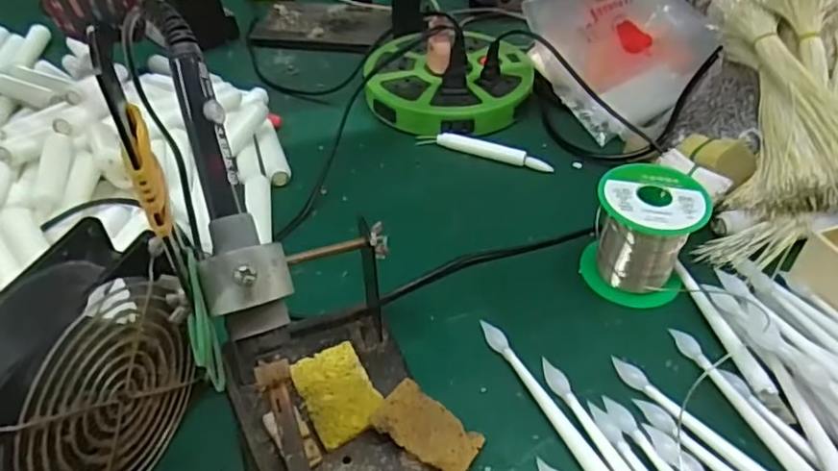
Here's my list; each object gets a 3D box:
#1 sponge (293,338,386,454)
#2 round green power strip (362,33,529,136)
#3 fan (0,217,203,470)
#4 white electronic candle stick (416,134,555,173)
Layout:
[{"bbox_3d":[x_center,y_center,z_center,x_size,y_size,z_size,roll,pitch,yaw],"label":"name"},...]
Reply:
[{"bbox_3d":[-0.045,0.088,0.344,0.038,0.007,0.056,-21,47,-18],"label":"sponge"},{"bbox_3d":[0.029,-0.146,0.587,0.155,0.040,0.138,-6,44,-3],"label":"round green power strip"},{"bbox_3d":[-0.157,0.069,0.292,0.045,0.115,0.134,14,47,16],"label":"fan"},{"bbox_3d":[0.056,-0.075,0.532,0.119,0.012,0.010,16,47,18],"label":"white electronic candle stick"}]

